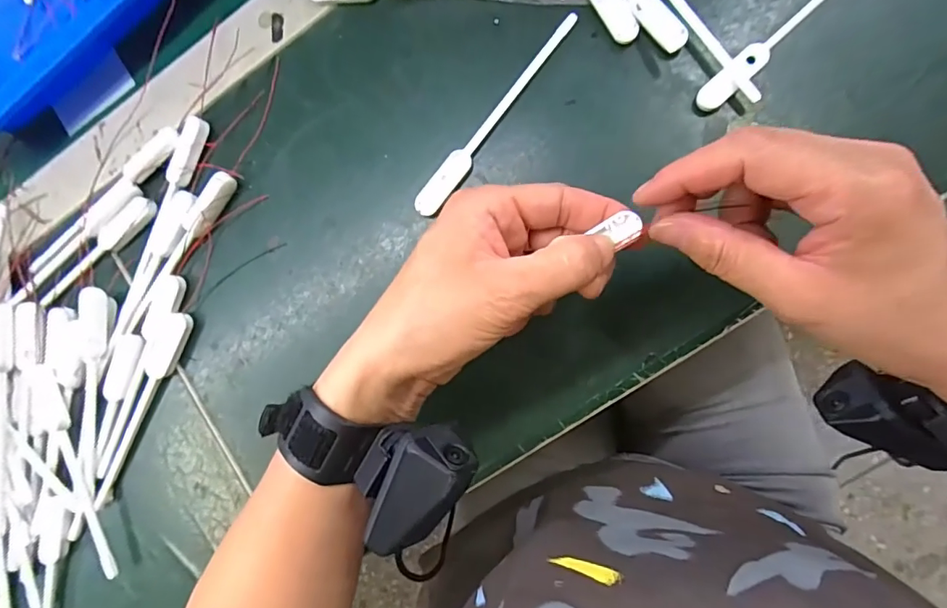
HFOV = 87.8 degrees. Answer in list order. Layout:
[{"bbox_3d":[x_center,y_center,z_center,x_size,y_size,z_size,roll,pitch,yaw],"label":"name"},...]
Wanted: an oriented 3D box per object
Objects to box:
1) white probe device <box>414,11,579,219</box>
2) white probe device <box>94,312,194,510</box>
[{"bbox_3d":[0.012,-0.113,0.296,0.014,0.006,0.144,38,95,7],"label":"white probe device"},{"bbox_3d":[-0.220,0.069,0.325,0.016,0.007,0.137,27,93,8],"label":"white probe device"}]

